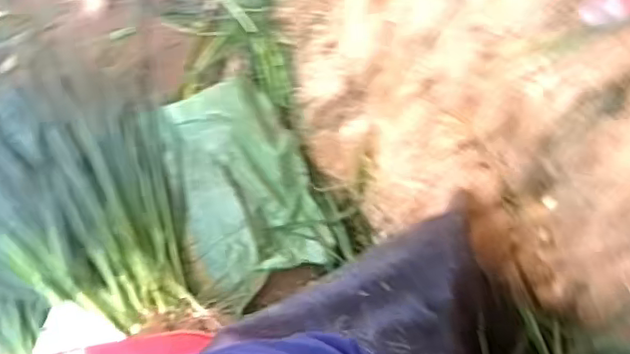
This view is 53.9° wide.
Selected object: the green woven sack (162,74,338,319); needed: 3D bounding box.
[{"bbox_3d":[-0.153,0.015,1.229,0.269,0.061,0.458,-19,64,-8],"label":"green woven sack"}]

